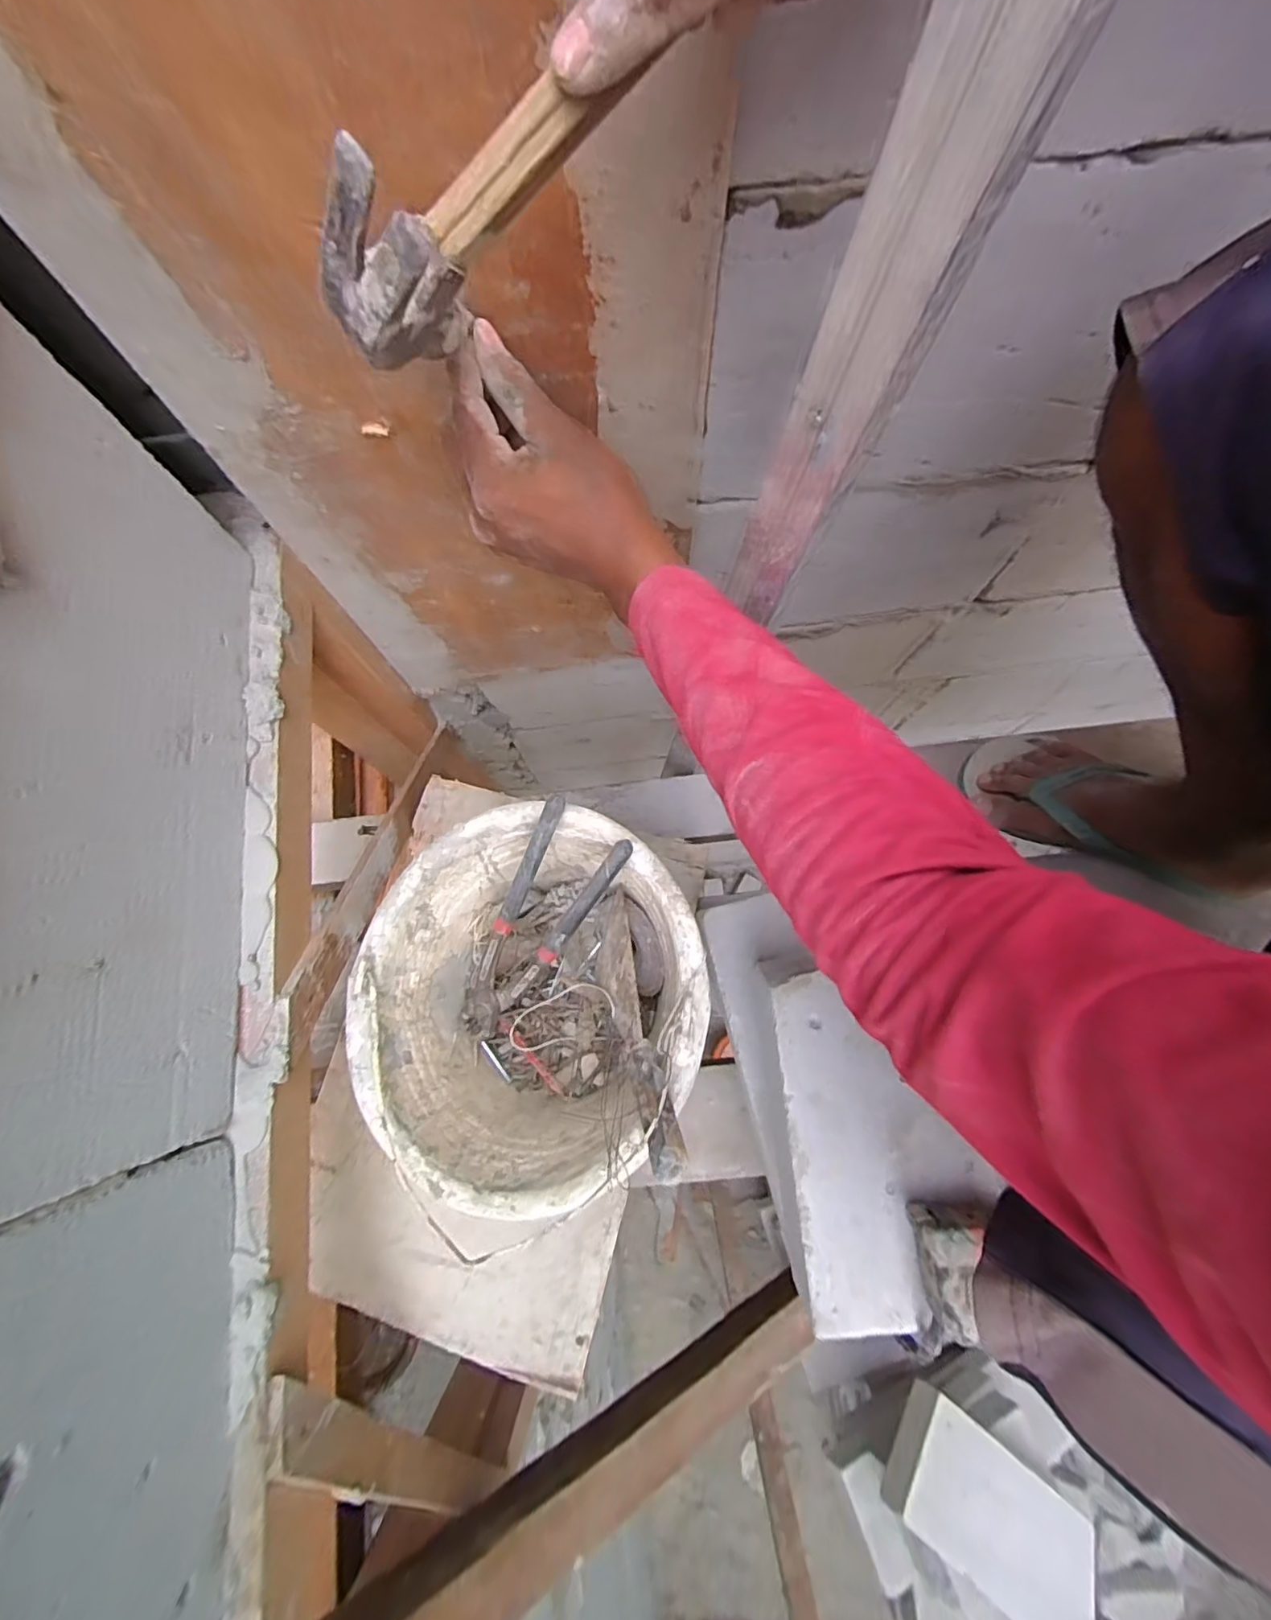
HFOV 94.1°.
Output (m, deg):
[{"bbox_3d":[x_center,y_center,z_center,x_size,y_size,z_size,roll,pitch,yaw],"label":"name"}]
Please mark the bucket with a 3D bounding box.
[{"bbox_3d":[-0.072,0.132,0.437,0.222,0.148,0.242,0,76,1],"label":"bucket"}]

